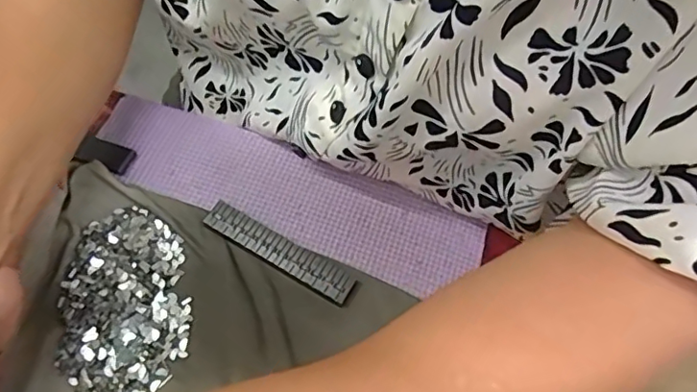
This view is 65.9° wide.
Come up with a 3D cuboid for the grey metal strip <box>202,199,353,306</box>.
[{"bbox_3d":[-0.043,0.033,0.327,0.099,0.004,0.020,29,62,9],"label":"grey metal strip"}]

